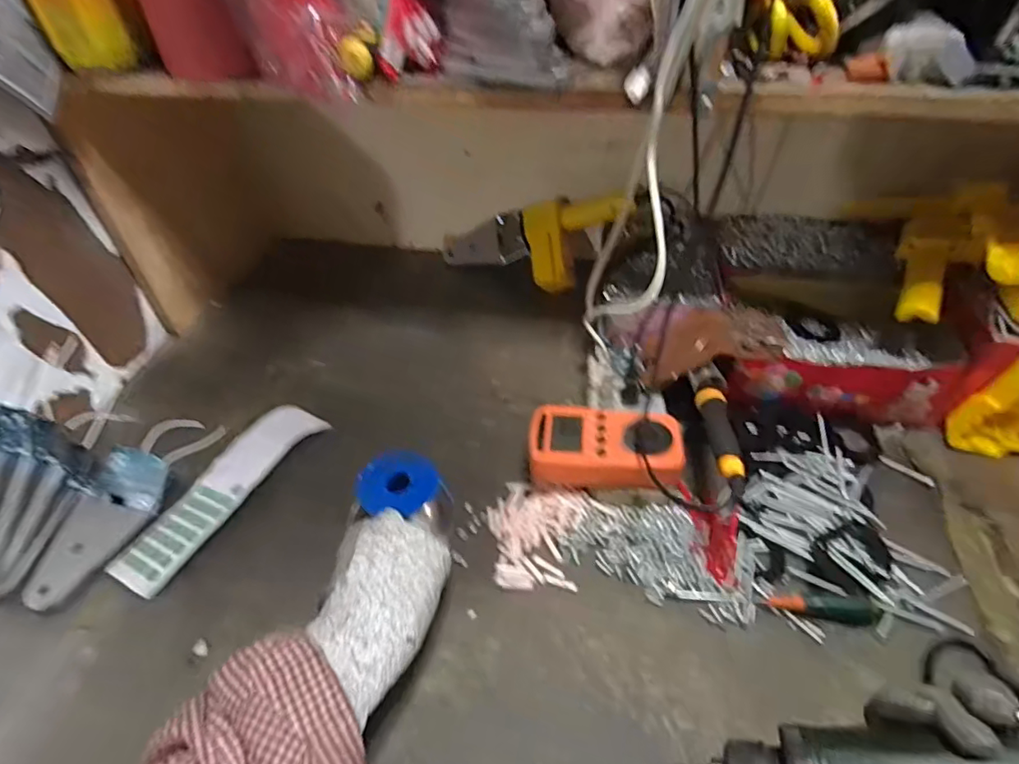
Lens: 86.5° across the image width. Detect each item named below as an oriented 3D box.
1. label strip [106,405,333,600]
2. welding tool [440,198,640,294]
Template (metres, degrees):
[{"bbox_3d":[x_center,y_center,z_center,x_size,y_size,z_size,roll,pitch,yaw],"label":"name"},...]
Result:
[{"bbox_3d":[-0.266,0.093,0.504,0.062,0.017,0.208,21,49,22],"label":"label strip"},{"bbox_3d":[0.022,-0.180,0.737,0.271,0.092,0.086,-1,41,29],"label":"welding tool"}]

